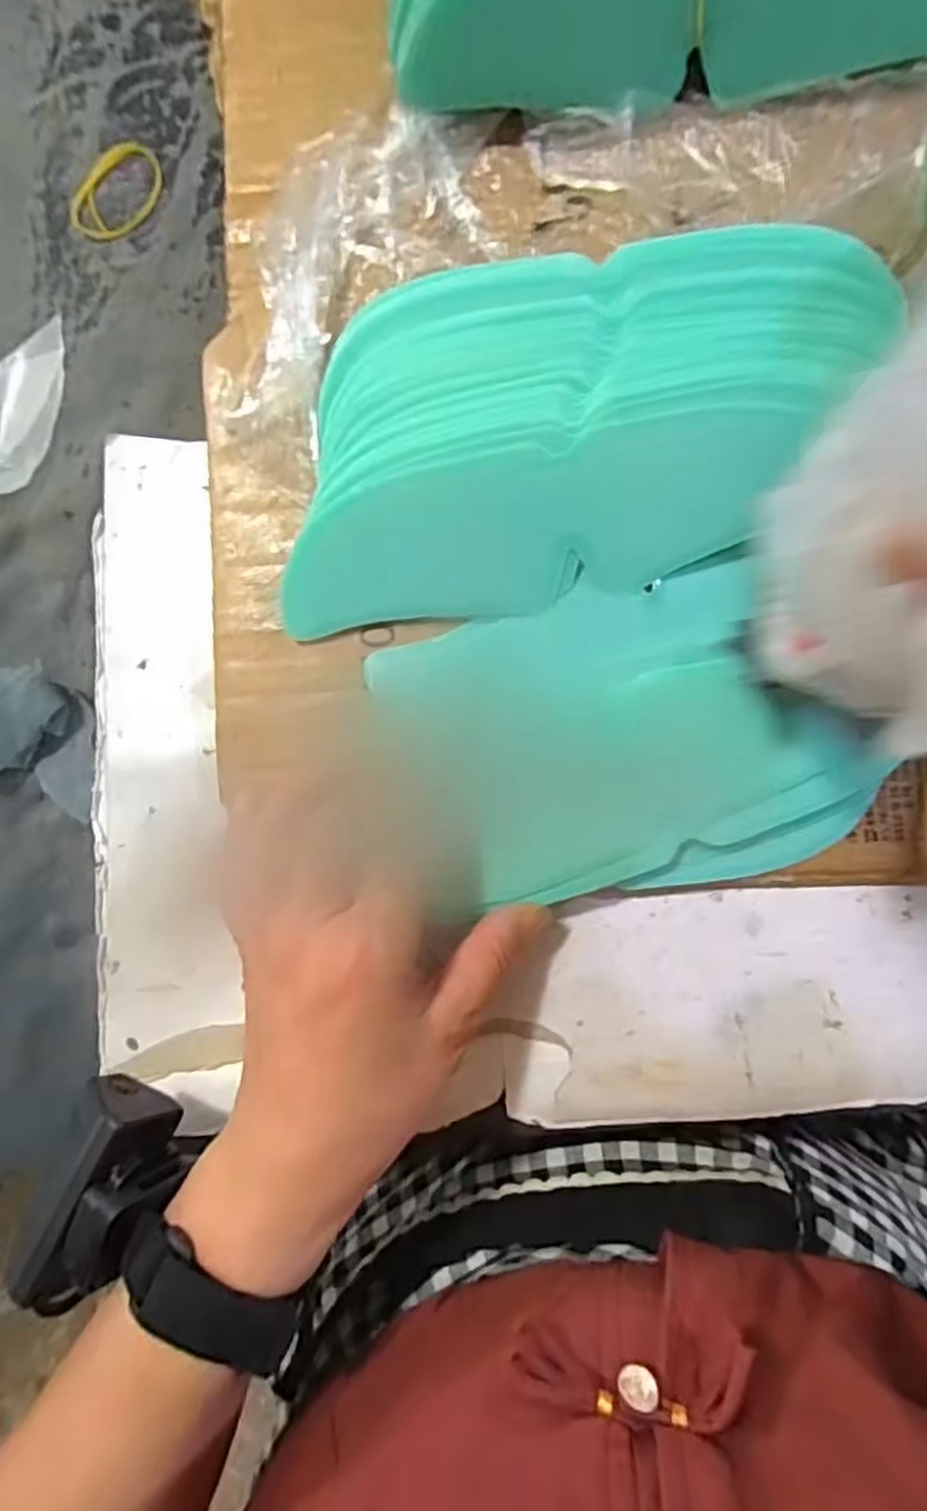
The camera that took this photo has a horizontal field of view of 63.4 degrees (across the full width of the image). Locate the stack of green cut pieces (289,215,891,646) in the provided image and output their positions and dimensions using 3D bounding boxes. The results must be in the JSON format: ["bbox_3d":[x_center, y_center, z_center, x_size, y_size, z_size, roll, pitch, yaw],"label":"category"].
[{"bbox_3d":[0.038,-0.132,0.289,0.232,0.059,0.135,-6,87,2],"label":"stack of green cut pieces"}]

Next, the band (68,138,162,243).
[{"bbox_3d":[-0.156,-0.255,0.341,0.033,0.004,0.049,24,88,4],"label":"band"}]

